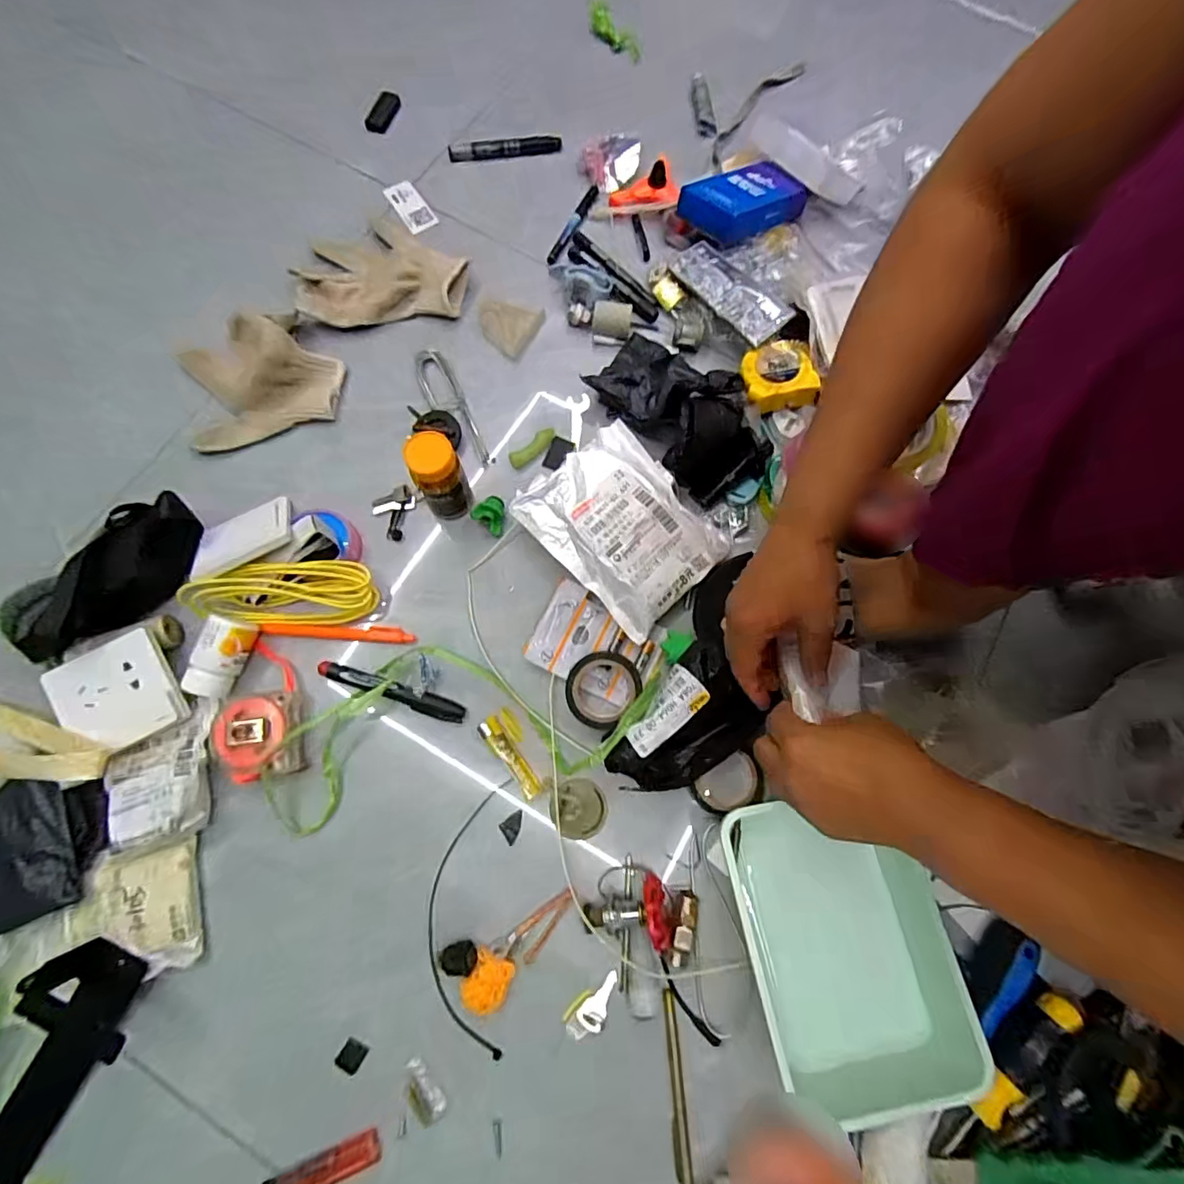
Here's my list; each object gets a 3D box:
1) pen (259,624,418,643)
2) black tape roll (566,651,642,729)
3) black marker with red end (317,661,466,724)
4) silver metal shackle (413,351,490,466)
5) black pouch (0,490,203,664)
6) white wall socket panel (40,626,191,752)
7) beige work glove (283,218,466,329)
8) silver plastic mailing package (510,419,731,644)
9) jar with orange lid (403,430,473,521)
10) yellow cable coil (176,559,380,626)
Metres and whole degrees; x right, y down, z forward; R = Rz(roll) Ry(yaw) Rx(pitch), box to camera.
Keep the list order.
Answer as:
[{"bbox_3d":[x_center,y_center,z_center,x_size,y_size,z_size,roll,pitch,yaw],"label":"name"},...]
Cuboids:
[{"bbox_3d":[-0.226,0.036,0.480,0.131,0.008,0.014,3,74,-1],"label":"pen"},{"bbox_3d":[0.008,0.082,0.461,0.058,0.022,0.067,37,76,9],"label":"black tape roll"},{"bbox_3d":[-0.174,0.085,0.461,0.131,0.017,0.017,18,74,3],"label":"black marker with red end"},{"bbox_3d":[-0.147,-0.191,0.552,0.034,0.014,0.152,-28,77,-9],"label":"silver metal shackle"},{"bbox_3d":[-0.413,-0.011,0.460,0.068,0.063,0.171,32,75,7],"label":"black pouch"},{"bbox_3d":[-0.390,0.085,0.439,0.086,0.017,0.085,-28,77,-9],"label":"white wall socket panel"},{"bbox_3d":[-0.231,-0.356,0.586,0.176,0.022,0.127,-8,74,-4],"label":"beige work glove"},{"bbox_3d":[0.032,-0.062,0.501,0.137,0.044,0.167,-43,79,-12],"label":"silver plastic mailing package"},{"bbox_3d":[-0.136,-0.103,0.482,0.040,0.087,0.045,-22,76,-8],"label":"jar with orange lid"},{"bbox_3d":[-0.269,0.002,0.466,0.153,0.045,0.052,-7,74,-4],"label":"yellow cable coil"}]

